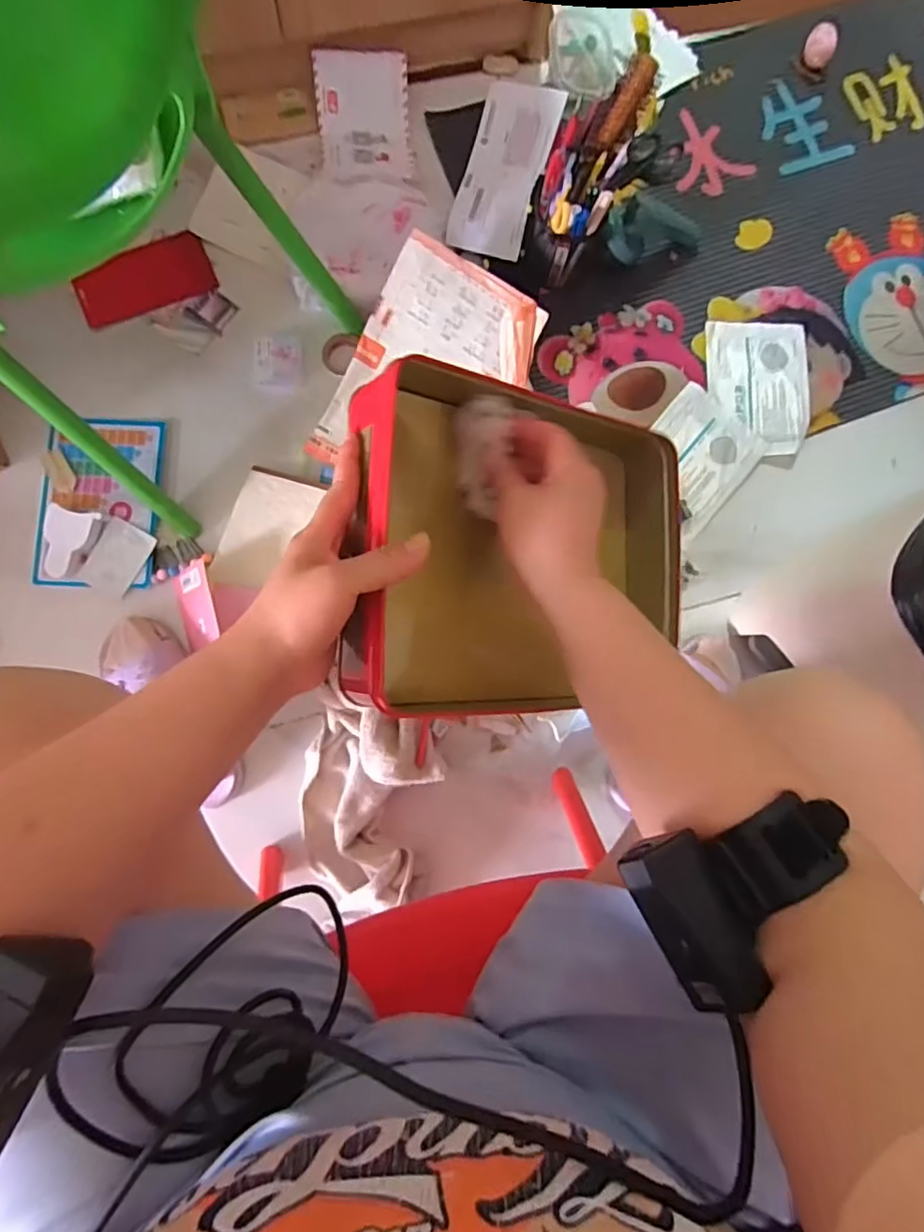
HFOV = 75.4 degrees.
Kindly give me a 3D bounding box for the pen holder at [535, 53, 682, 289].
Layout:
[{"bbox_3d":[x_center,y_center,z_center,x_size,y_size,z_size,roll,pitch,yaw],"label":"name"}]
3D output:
[{"bbox_3d":[0.150,-0.502,0.715,0.112,0.204,0.108,-15,84,-7],"label":"pen holder"}]

